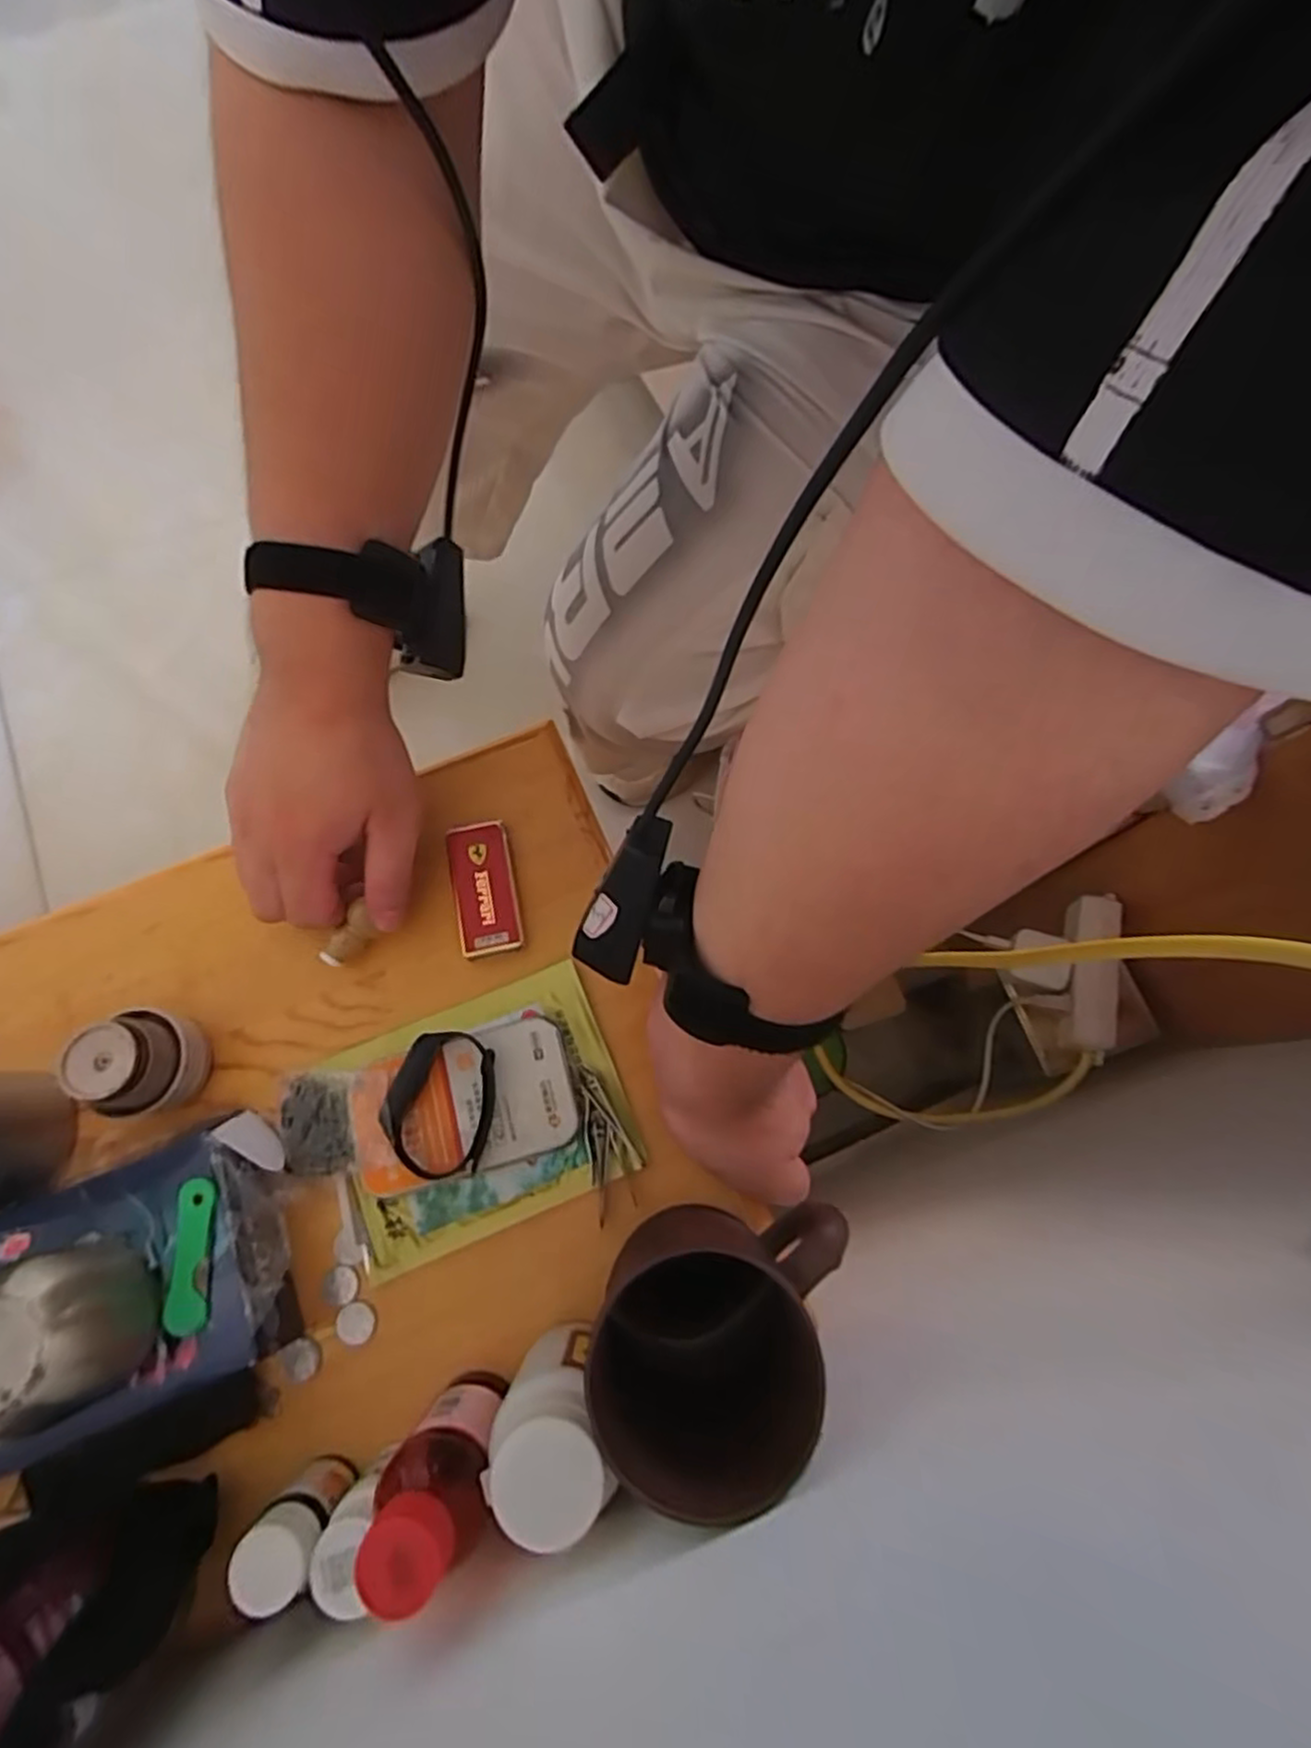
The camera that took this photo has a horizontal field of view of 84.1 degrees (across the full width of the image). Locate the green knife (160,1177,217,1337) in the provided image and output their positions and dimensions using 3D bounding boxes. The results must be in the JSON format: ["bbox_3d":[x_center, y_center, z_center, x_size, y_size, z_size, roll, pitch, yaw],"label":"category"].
[{"bbox_3d":[-0.204,0.167,0.318,0.017,0.004,0.061,-5,73,0],"label":"green knife"}]

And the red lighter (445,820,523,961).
[{"bbox_3d":[-0.096,0.008,0.406,0.036,0.013,0.076,-11,73,-2],"label":"red lighter"}]

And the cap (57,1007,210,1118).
[{"bbox_3d":[-0.257,0.093,0.361,0.048,0.050,0.052,3,73,2],"label":"cap"}]

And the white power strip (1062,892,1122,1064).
[{"bbox_3d":[0.332,0.075,0.551,0.031,0.028,0.120,12,73,5],"label":"white power strip"}]

